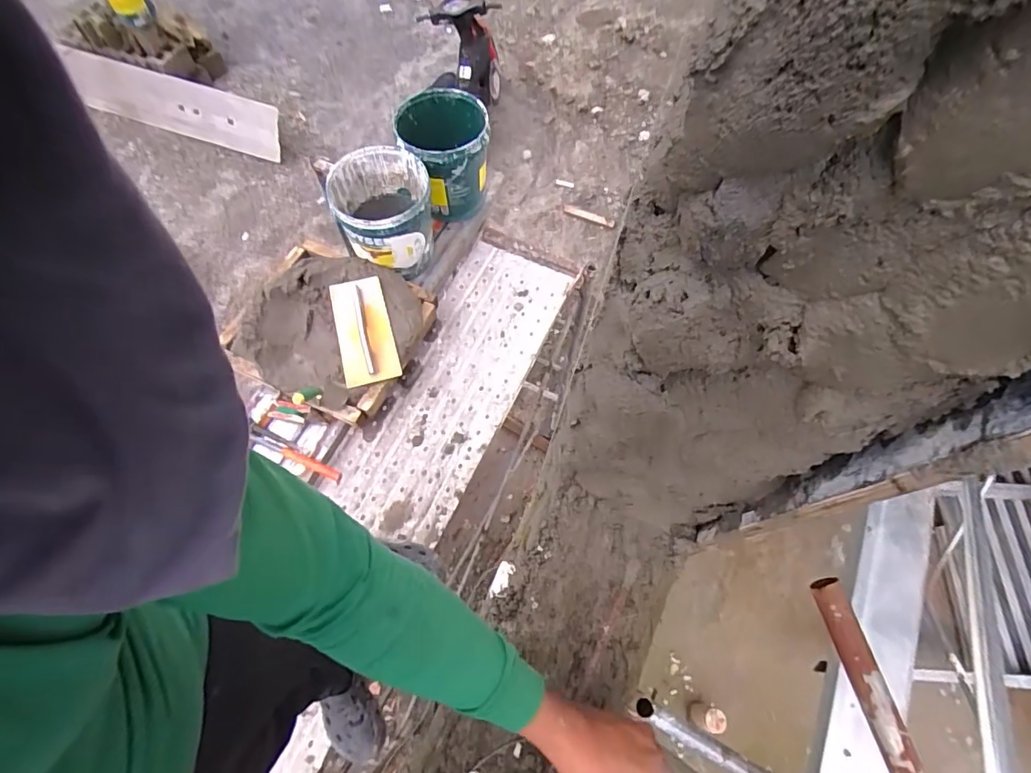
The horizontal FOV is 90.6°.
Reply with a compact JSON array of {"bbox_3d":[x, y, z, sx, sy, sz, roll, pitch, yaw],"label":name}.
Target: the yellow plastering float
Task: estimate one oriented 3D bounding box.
[{"bbox_3d":[-0.463,-0.170,1.550,0.165,0.072,0.341,-15,67,-8],"label":"yellow plastering float"}]

